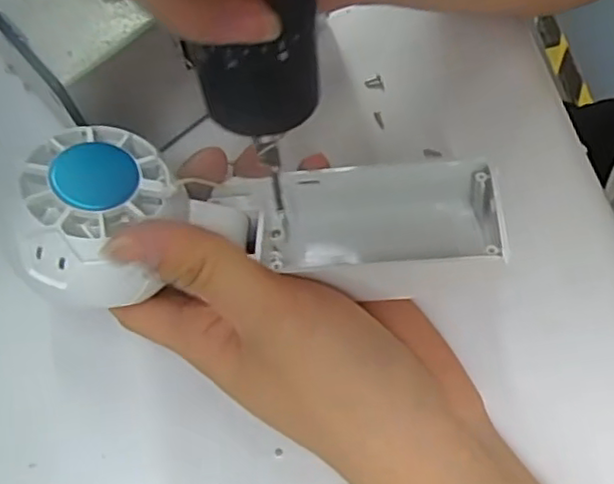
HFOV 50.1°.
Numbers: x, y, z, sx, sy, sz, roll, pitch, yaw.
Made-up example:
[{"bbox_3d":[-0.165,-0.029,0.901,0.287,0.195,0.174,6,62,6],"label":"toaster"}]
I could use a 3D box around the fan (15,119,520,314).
[{"bbox_3d":[-0.012,-0.009,0.227,0.161,0.050,0.060,2,69,-14],"label":"fan"}]

